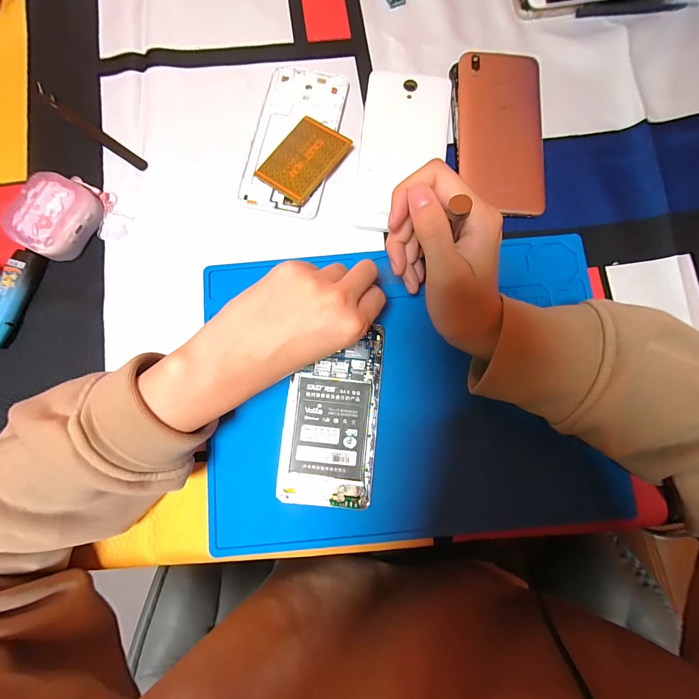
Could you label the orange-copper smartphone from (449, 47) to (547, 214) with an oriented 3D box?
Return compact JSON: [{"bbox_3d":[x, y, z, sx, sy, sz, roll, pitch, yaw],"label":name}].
[{"bbox_3d":[0.133,-0.191,0.273,0.076,0.011,0.148,1,82,1],"label":"orange-copper smartphone"}]

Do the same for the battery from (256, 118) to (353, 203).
[{"bbox_3d":[-0.041,-0.167,0.270,0.055,0.009,0.072,36,84,5],"label":"battery"}]

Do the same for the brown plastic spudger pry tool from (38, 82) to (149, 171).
[{"bbox_3d":[-0.232,-0.198,0.276,0.124,0.010,0.011,35,84,5],"label":"brown plastic spudger pry tool"}]

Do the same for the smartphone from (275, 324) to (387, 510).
[{"bbox_3d":[-0.014,0.050,0.240,0.070,0.006,0.134,6,82,1],"label":"smartphone"}]

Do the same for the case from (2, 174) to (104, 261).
[{"bbox_3d":[-0.243,-0.110,0.257,0.047,0.027,0.064,27,83,4],"label":"case"}]

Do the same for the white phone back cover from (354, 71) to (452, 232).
[{"bbox_3d":[0.047,-0.177,0.272,0.074,0.007,0.145,7,82,1],"label":"white phone back cover"}]

